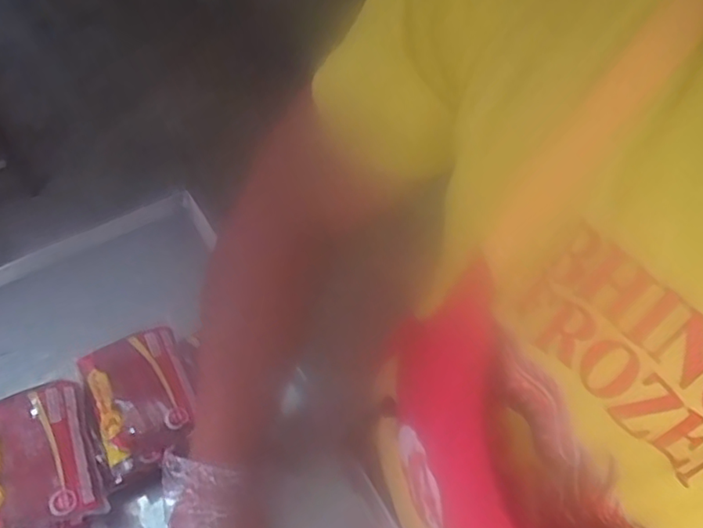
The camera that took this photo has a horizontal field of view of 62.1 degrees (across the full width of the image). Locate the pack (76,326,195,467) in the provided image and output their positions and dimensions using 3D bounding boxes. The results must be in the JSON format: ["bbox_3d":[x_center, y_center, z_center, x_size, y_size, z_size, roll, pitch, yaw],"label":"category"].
[{"bbox_3d":[-0.219,0.126,0.598,0.097,0.029,0.126,-21,60,-16],"label":"pack"}]

